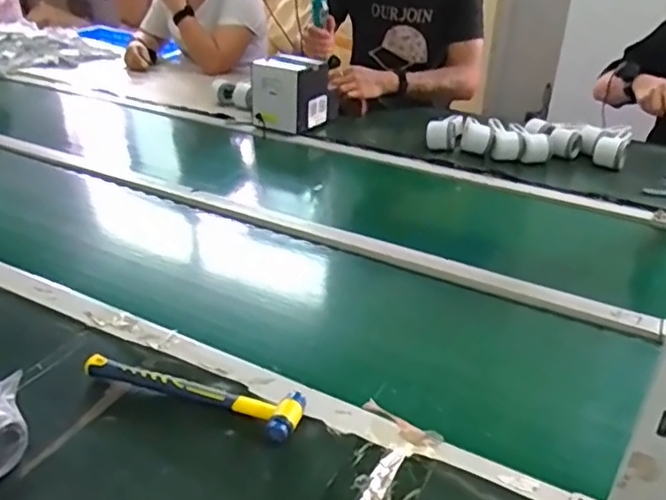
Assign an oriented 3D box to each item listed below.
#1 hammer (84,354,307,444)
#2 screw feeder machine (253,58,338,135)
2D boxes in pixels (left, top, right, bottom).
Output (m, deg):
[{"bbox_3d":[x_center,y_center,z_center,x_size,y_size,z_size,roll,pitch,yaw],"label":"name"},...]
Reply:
[{"bbox_3d":[-0.146,0.145,0.663,0.243,0.023,0.064,14,33,21],"label":"hammer"},{"bbox_3d":[-0.089,-0.363,1.420,0.147,0.144,0.161,14,32,20],"label":"screw feeder machine"}]

